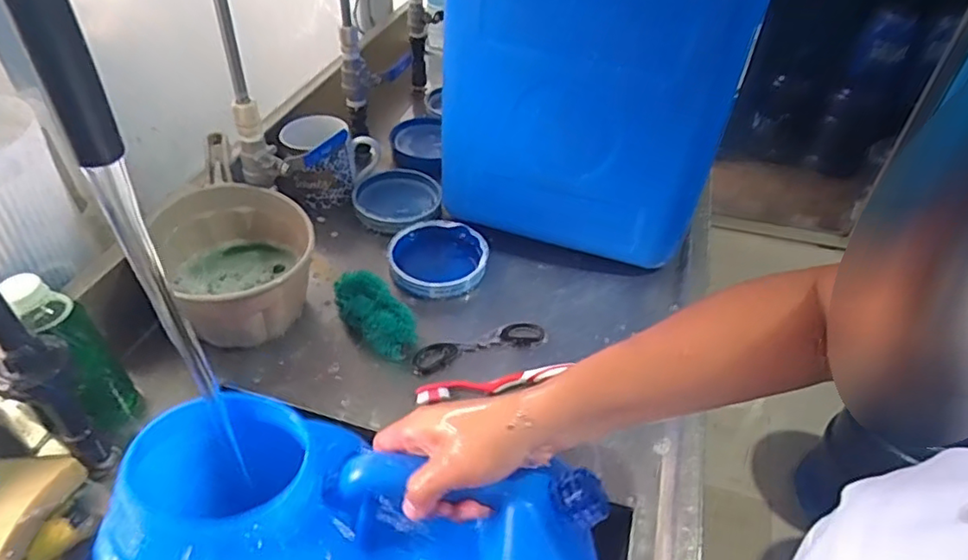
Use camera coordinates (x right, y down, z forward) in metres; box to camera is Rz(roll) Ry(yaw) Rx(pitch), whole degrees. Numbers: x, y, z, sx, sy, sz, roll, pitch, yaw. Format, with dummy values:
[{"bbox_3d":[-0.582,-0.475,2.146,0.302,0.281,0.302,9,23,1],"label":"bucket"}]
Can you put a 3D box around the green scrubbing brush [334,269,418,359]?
[{"bbox_3d":[-0.115,0.038,0.650,0.060,0.038,0.115,-28,50,-29],"label":"green scrubbing brush"}]

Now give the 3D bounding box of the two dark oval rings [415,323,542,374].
[{"bbox_3d":[-0.005,0.071,0.650,0.152,0.013,0.034,-16,45,-18],"label":"two dark oval rings"}]

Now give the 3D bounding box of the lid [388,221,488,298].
[{"bbox_3d":[-0.056,-0.029,0.729,0.117,0.020,0.118,1,42,-1],"label":"lid"}]

